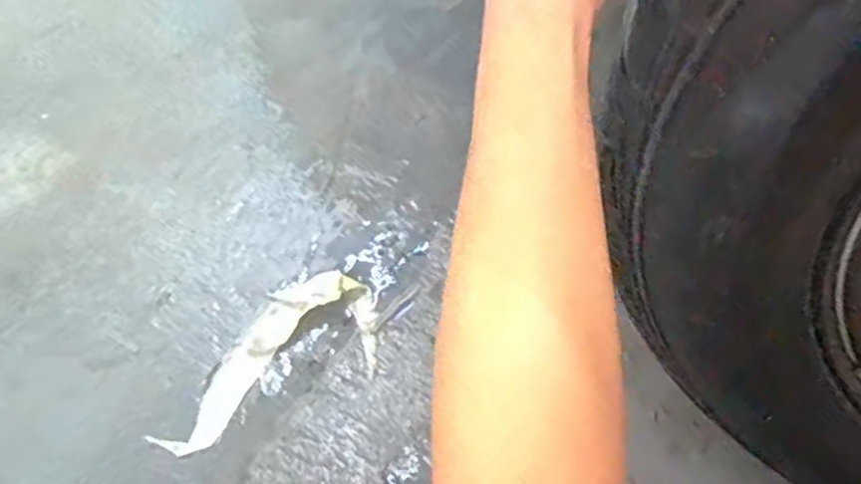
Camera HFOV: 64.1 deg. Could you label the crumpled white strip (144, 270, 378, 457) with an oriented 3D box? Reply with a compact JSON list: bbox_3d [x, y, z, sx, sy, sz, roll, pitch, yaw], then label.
[{"bbox_3d":[-0.168,0.112,0.708,0.241,0.026,0.131,-23,59,-12],"label":"crumpled white strip"}]

